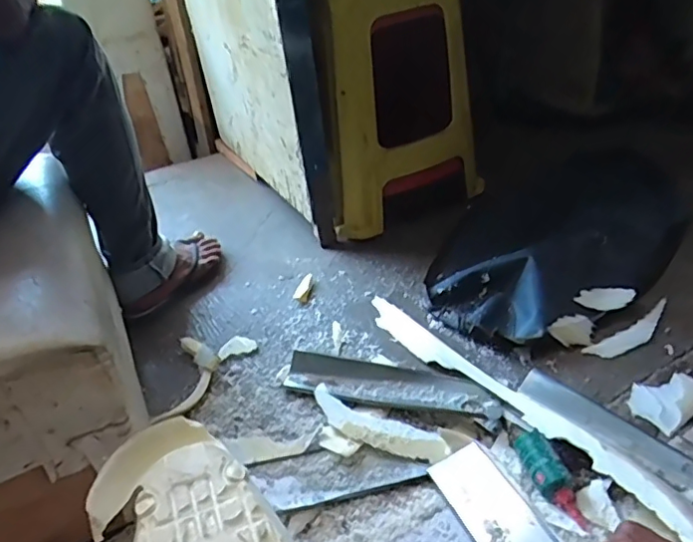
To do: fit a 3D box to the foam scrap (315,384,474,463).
[{"bbox_3d":[0.048,0.209,0.772,0.221,0.022,0.059,14,40,25],"label":"foam scrap"}]

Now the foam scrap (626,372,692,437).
[{"bbox_3d":[0.445,0.177,0.797,0.113,0.016,0.073,-25,40,-26],"label":"foam scrap"}]

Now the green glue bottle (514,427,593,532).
[{"bbox_3d":[0.243,0.243,0.681,0.037,0.030,0.122,-10,36,-7],"label":"green glue bottle"}]

